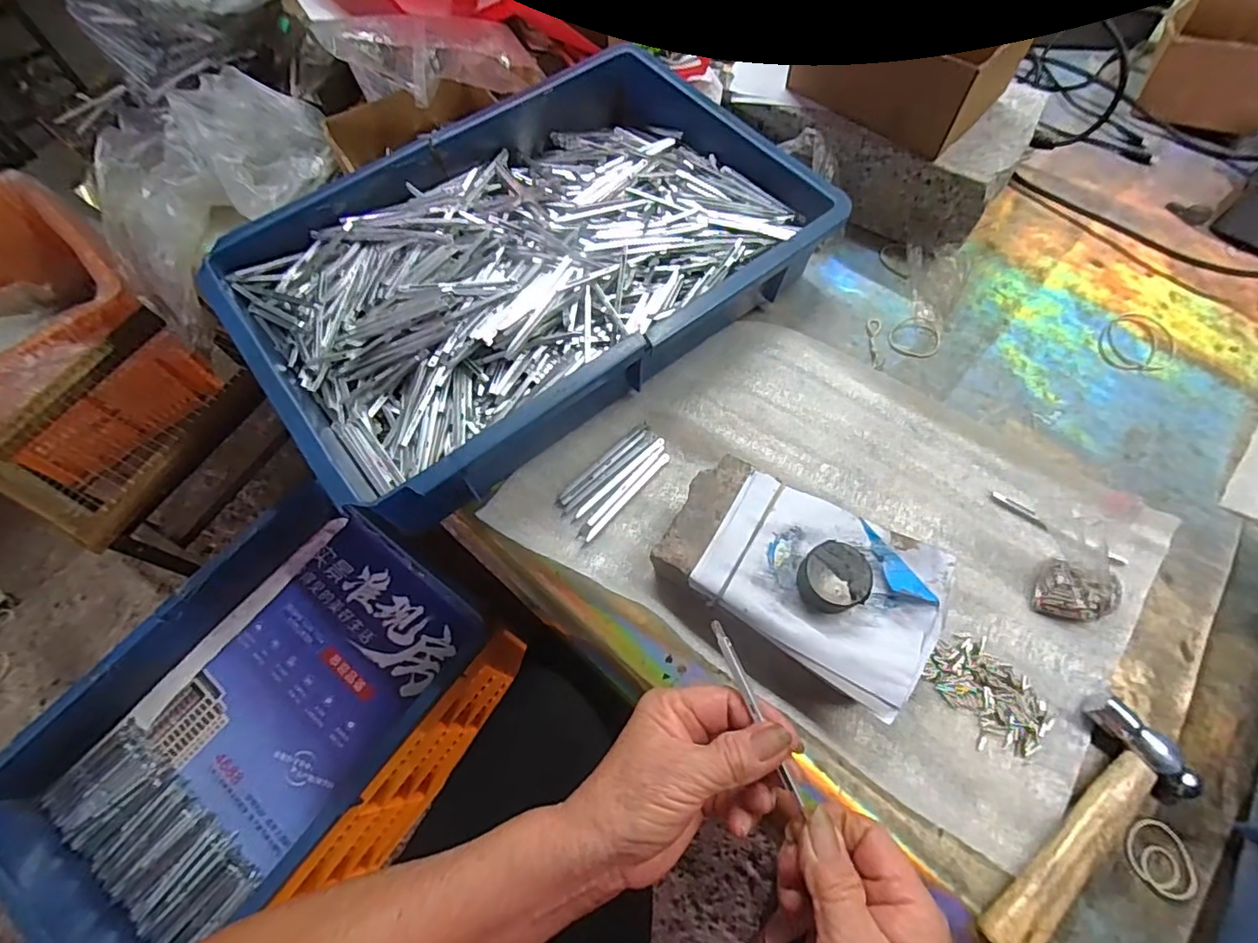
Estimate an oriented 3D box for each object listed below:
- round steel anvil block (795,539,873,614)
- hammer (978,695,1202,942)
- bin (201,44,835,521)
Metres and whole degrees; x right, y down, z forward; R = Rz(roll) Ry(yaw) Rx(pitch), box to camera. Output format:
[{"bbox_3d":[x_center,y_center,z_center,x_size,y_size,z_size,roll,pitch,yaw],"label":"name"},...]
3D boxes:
[{"bbox_3d":[0.121,0.062,0.334,0.038,0.020,0.036,-1,64,1],"label":"round steel anvil block"},{"bbox_3d":[0.249,0.200,0.314,0.155,0.016,0.053,-38,69,-15],"label":"hammer"},{"bbox_3d":[-0.077,-0.169,0.462,0.430,0.069,0.285,-37,68,-15],"label":"bin"}]

